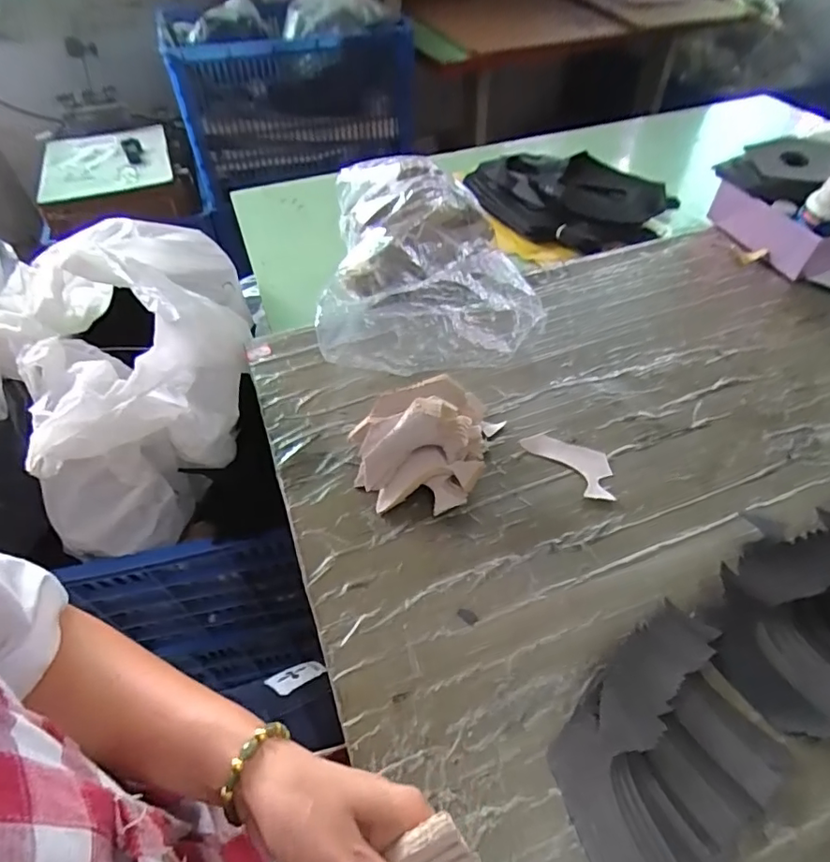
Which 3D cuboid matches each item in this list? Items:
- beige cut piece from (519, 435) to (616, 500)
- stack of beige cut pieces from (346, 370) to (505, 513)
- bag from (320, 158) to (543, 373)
[{"bbox_3d":[0.152,0.027,0.503,0.049,0.004,0.093,-36,58,-25],"label":"beige cut piece"},{"bbox_3d":[0.011,0.002,0.486,0.137,0.073,0.126,-3,51,-1],"label":"stack of beige cut pieces"},{"bbox_3d":[0.013,-0.227,0.651,0.232,0.098,0.348,-3,51,-1],"label":"bag"}]

